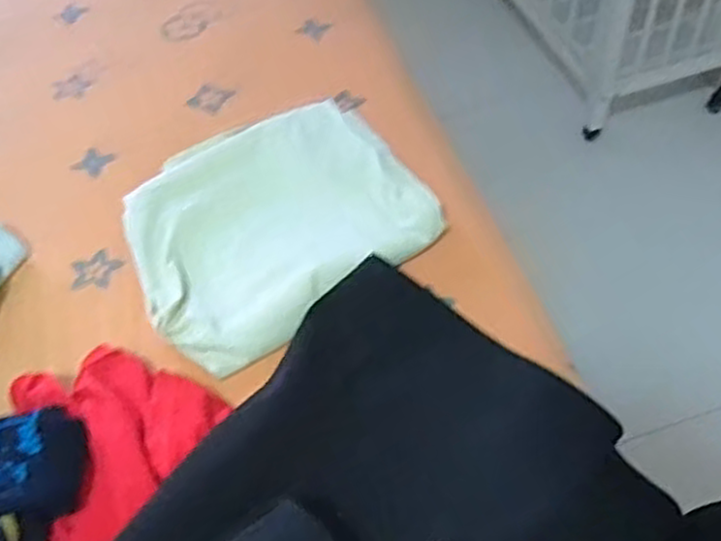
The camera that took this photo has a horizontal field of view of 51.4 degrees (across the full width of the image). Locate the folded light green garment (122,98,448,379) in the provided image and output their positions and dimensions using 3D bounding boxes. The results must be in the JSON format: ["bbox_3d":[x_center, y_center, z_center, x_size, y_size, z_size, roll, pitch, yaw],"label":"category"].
[{"bbox_3d":[-0.079,-0.047,0.736,0.278,0.057,0.229,-24,55,-13],"label":"folded light green garment"}]

